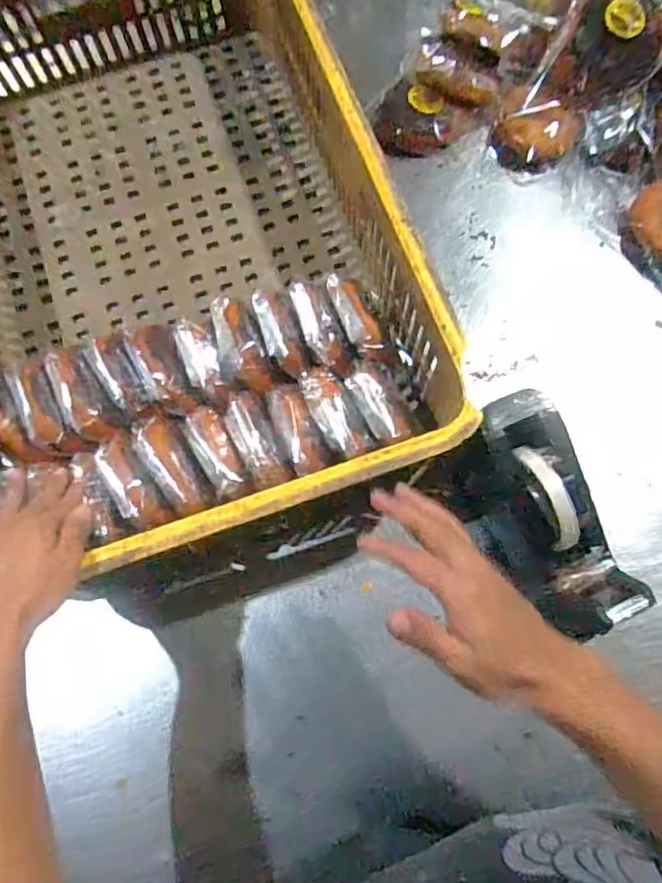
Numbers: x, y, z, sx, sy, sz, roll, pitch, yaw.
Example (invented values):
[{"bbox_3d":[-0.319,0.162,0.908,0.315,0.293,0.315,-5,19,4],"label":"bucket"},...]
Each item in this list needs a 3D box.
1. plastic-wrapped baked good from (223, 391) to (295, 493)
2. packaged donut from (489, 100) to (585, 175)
[{"bbox_3d":[-0.063,-0.003,0.485,0.034,0.021,0.086,-23,73,-6],"label":"plastic-wrapped baked good"},{"bbox_3d":[0.221,-0.331,0.646,0.088,0.038,0.075,23,74,9],"label":"packaged donut"}]

